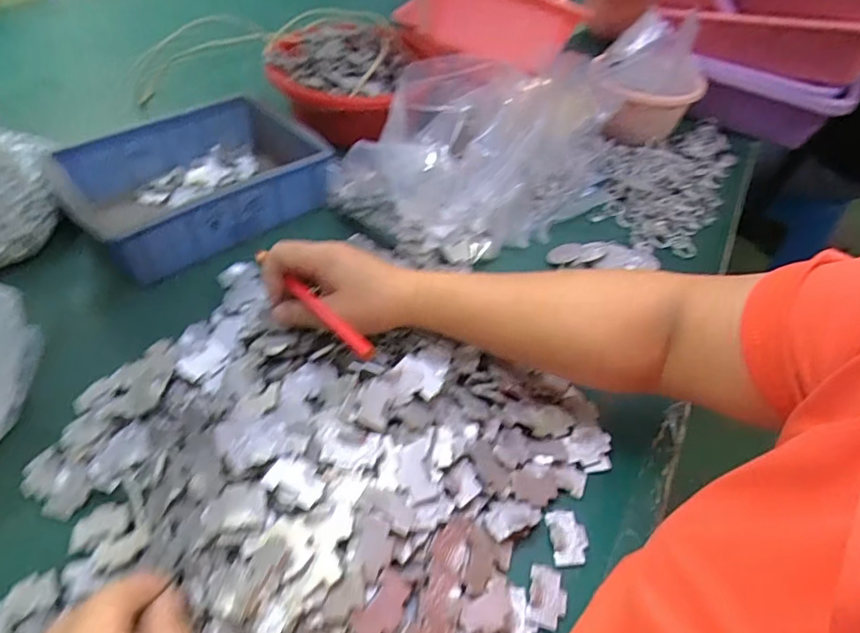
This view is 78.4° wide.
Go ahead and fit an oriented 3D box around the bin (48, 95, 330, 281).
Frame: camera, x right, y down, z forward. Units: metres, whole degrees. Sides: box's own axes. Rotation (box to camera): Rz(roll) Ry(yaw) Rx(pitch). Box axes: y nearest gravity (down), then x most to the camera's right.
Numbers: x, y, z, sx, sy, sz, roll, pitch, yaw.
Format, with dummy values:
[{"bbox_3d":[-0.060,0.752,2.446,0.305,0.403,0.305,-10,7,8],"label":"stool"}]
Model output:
[{"bbox_3d":[-0.249,-0.146,0.569,0.244,0.066,0.169,-31,57,-28],"label":"bin"}]

